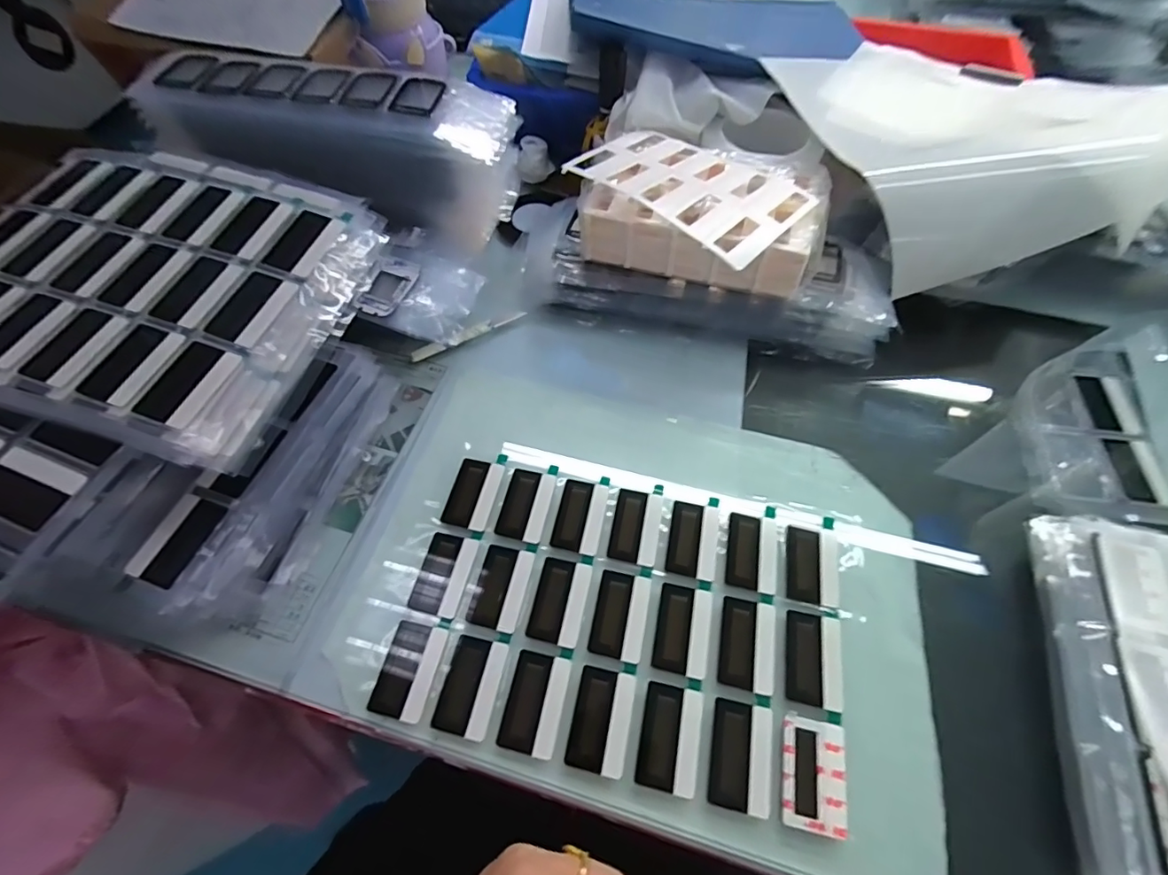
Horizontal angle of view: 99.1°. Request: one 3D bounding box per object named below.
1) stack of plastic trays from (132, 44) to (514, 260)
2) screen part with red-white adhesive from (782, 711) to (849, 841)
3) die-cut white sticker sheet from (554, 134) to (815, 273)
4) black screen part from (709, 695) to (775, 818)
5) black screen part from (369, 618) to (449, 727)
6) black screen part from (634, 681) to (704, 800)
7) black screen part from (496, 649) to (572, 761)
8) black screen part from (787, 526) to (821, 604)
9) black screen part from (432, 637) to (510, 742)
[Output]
[{"bbox_3d":[-0.216,-0.248,0.441,0.309,0.106,0.102,13,62,8],"label":"stack of plastic trays"},{"bbox_3d":[0.130,0.190,0.282,0.034,0.006,0.054,11,61,7],"label":"screen part with red-white adhesive"},{"bbox_3d":[0.085,-0.203,0.396,0.174,0.012,0.116,39,62,22],"label":"die-cut white sticker sheet"},{"bbox_3d":[0.091,0.183,0.287,0.033,0.004,0.054,11,61,7],"label":"black screen part"},{"bbox_3d":[-0.109,0.145,0.312,0.034,0.005,0.054,12,61,7],"label":"black screen part"},{"bbox_3d":[0.051,0.175,0.291,0.033,0.006,0.053,11,61,7],"label":"black screen part"},{"bbox_3d":[-0.030,0.161,0.302,0.033,0.004,0.053,11,61,7],"label":"black screen part"},{"bbox_3d":[0.151,0.087,0.343,0.022,0.004,0.051,11,61,7],"label":"black screen part"},{"bbox_3d":[-0.069,0.153,0.307,0.033,0.004,0.053,11,61,7],"label":"black screen part"}]

